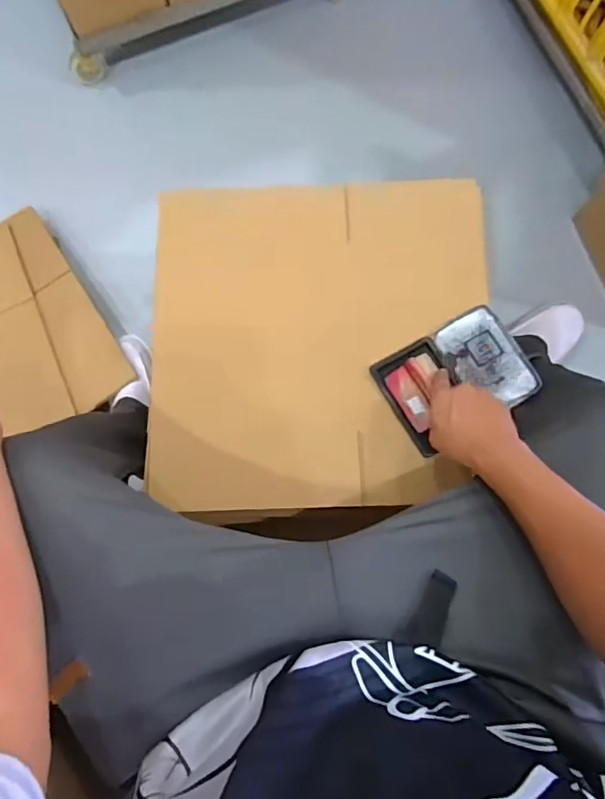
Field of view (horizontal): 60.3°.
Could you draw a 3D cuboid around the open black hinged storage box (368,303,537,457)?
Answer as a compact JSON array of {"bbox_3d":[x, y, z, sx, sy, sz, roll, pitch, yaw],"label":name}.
[{"bbox_3d":[0.207,-0.032,0.703,0.193,0.023,0.139,-27,79,-5],"label":"open black hinged storage box"}]

